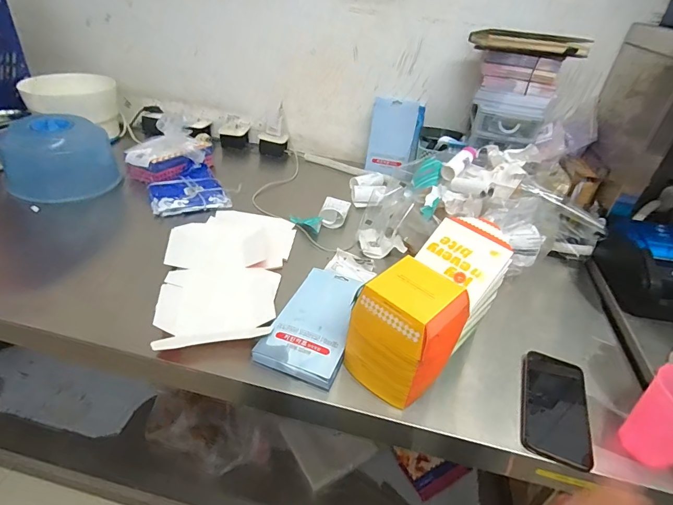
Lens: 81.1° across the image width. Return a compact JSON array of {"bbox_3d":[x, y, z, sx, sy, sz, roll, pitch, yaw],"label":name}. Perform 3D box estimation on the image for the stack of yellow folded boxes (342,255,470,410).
[{"bbox_3d":[0.088,0.104,0.510,0.115,0.143,0.114,-26,46,-36],"label":"stack of yellow folded boxes"}]

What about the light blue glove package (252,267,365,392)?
[{"bbox_3d":[-0.027,0.101,0.599,0.114,0.018,0.211,16,37,14],"label":"light blue glove package"}]

